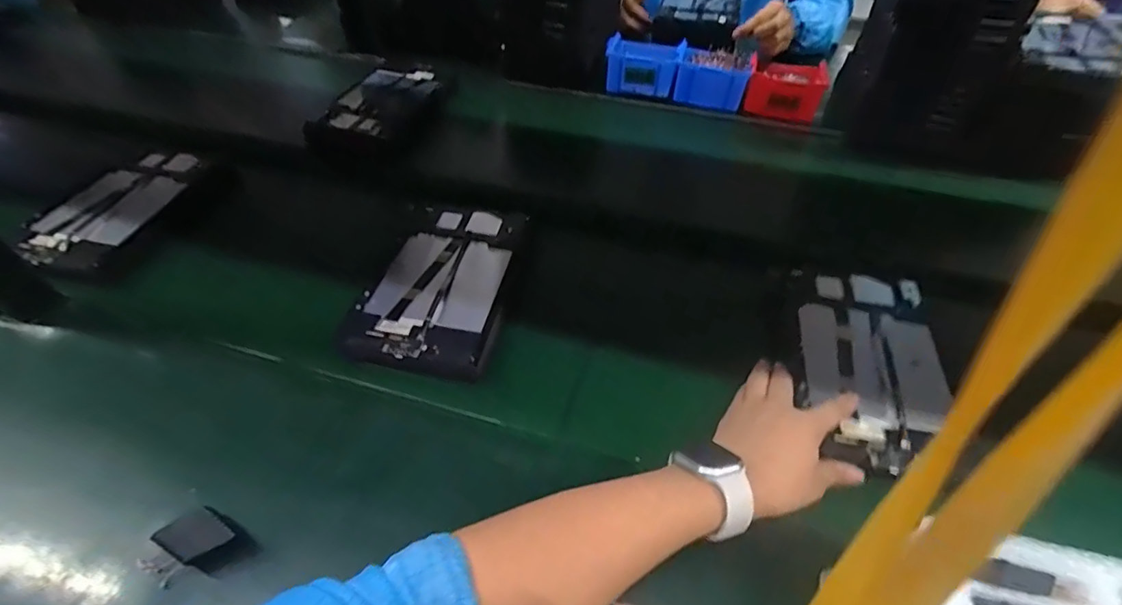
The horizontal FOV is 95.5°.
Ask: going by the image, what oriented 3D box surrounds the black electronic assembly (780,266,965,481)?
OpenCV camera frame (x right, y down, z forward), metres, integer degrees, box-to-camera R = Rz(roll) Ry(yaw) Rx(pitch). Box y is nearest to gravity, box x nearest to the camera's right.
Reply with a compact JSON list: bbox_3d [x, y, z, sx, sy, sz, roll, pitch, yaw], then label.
[{"bbox_3d":[0.308,0.057,0.505,0.163,0.020,0.241,9,52,12],"label":"black electronic assembly"}]

